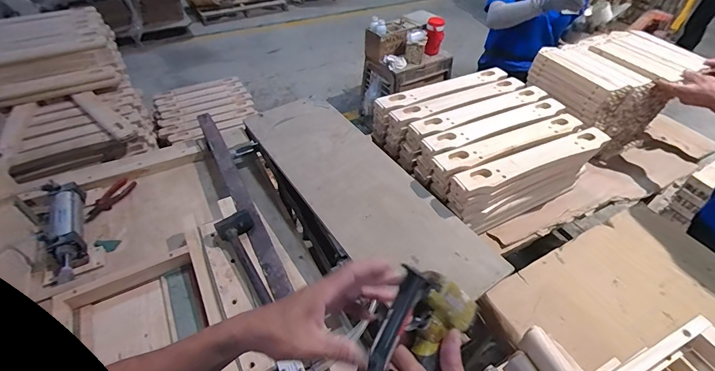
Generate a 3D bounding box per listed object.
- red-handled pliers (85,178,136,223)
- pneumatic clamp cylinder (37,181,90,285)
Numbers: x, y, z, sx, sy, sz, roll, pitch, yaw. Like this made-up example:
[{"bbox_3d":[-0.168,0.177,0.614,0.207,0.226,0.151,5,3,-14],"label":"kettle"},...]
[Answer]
[{"bbox_3d":[-0.703,0.038,0.984,0.053,0.019,0.154,19,47,15],"label":"red-handled pliers"},{"bbox_3d":[-0.712,0.113,0.852,0.066,0.084,0.308,-20,49,-21],"label":"pneumatic clamp cylinder"}]

